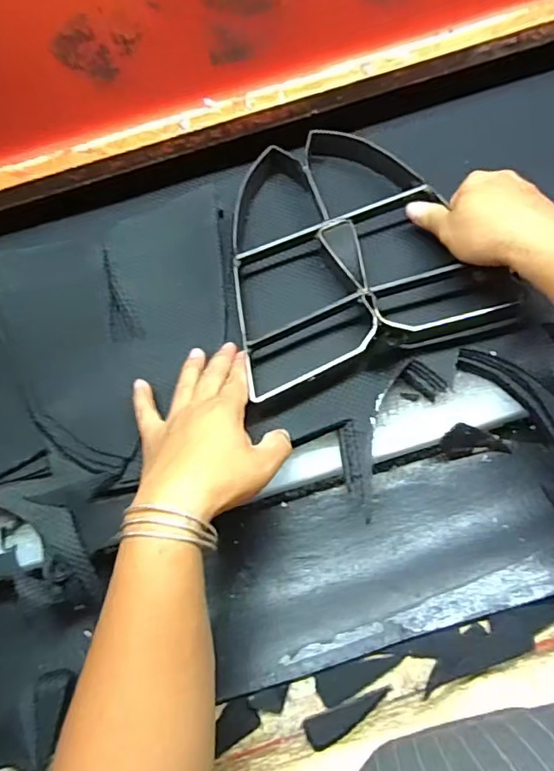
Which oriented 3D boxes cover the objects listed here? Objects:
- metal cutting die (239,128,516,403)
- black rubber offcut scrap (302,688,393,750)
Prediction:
[{"bbox_3d":[0.065,-0.132,0.485,0.237,0.050,0.243,-18,71,-4],"label":"metal cutting die"},{"bbox_3d":[0.055,0.249,0.396,0.068,0.028,0.009,-15,115,-12],"label":"black rubber offcut scrap"}]

